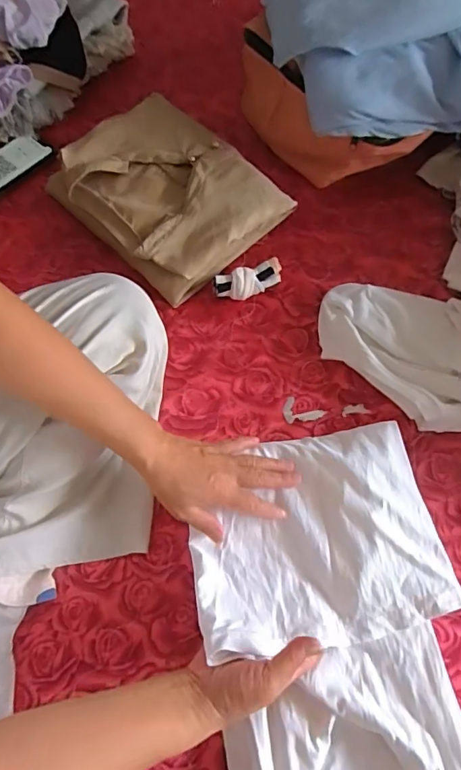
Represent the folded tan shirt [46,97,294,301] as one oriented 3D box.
[{"bbox_3d":[-0.090,-0.270,0.692,0.224,0.056,0.282,-42,73,-14],"label":"folded tan shirt"}]

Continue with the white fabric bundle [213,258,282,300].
[{"bbox_3d":[0.024,-0.138,0.652,0.092,0.026,0.035,-20,69,-6],"label":"white fabric bundle"}]

